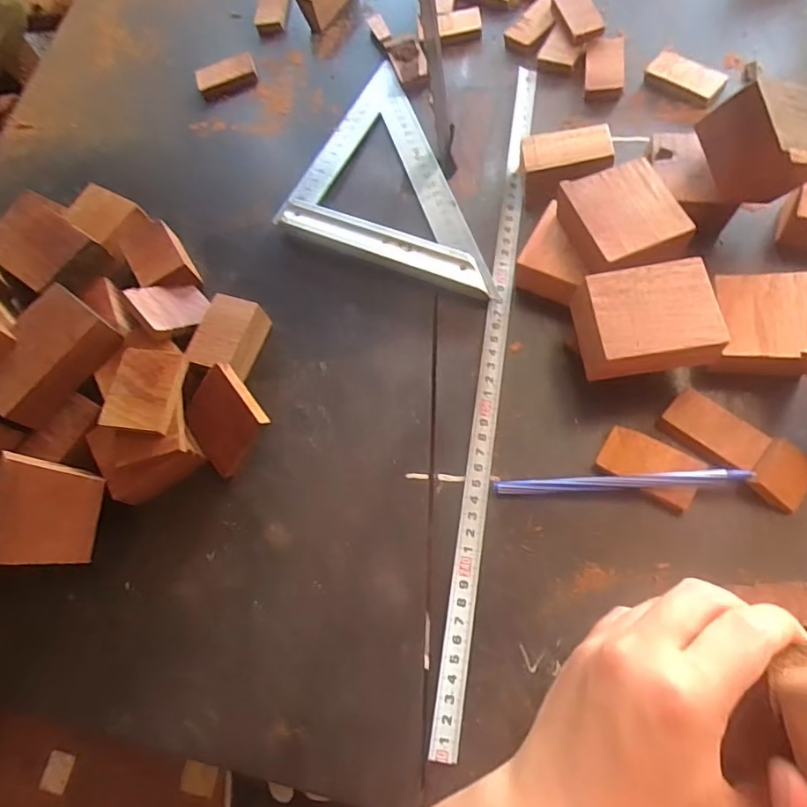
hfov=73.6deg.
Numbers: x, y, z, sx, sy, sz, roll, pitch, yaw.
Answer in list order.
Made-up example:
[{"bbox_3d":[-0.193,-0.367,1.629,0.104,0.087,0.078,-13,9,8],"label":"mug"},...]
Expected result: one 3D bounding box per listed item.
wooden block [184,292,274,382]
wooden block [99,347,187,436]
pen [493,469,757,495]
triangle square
[{"bbox_3d":[-0.124,-0.045,0.382,0.040,0.030,0.055,12,73,14],"label":"wooden block"},{"bbox_3d":[-0.166,-0.009,0.346,0.044,0.007,0.053,6,71,13],"label":"wooden block"},{"bbox_3d":[0.124,0.046,0.313,0.138,0.010,0.008,-5,67,14],"label":"pen"},{"bbox_3d":[0.013,-0.179,0.423,0.185,0.021,0.172,24,76,18],"label":"triangle square"}]

